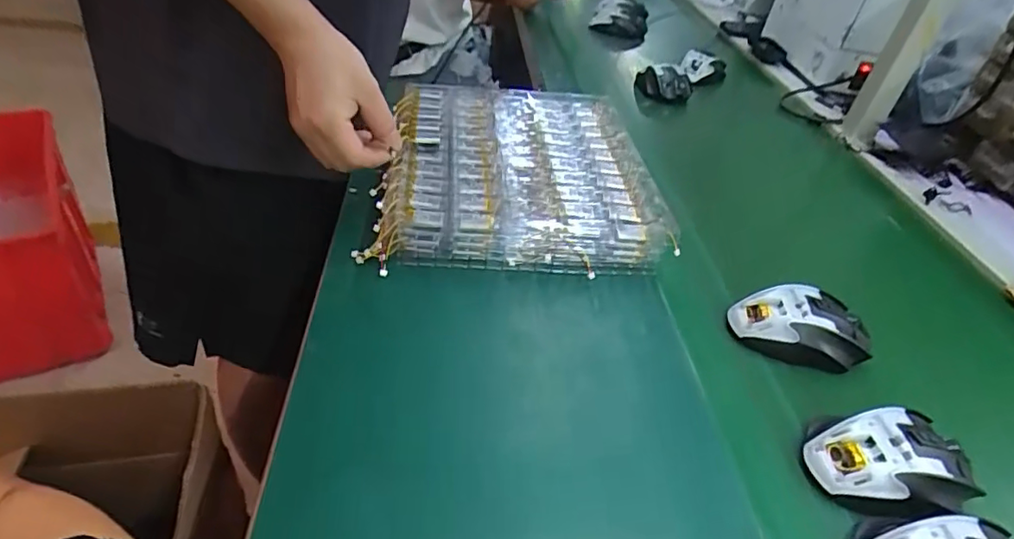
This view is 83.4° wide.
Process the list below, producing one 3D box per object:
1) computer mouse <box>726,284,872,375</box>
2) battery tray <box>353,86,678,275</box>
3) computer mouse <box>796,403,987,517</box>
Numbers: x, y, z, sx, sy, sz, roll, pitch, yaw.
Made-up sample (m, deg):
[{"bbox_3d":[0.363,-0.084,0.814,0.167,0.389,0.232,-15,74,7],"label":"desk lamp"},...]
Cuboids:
[{"bbox_3d":[0.251,0.050,0.484,0.109,0.040,0.066,2,40,-5],"label":"computer mouse"},{"bbox_3d":[0.016,-0.115,0.603,0.281,0.052,0.308,5,43,-2],"label":"battery tray"},{"bbox_3d":[0.261,0.132,0.386,0.102,0.039,0.067,1,40,-6],"label":"computer mouse"}]

